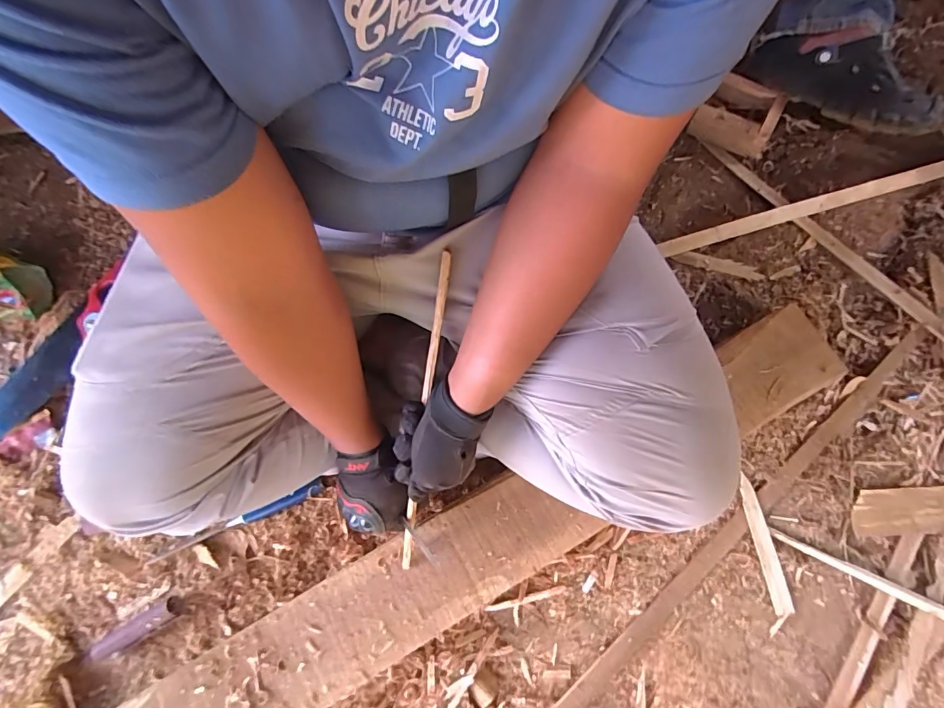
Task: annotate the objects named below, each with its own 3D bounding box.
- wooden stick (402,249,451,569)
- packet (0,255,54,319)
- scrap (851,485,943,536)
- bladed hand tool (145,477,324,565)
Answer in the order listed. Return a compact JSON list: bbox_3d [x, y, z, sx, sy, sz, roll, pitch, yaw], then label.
[{"bbox_3d":[-0.053,0.081,0.473,0.011,0.013,0.375,11,110,3],"label":"wooden stick"},{"bbox_3d":[-0.735,-0.105,0.677,0.183,0.030,0.095,2,75,1],"label":"packet"},{"bbox_3d":[0.587,0.206,0.585,0.159,0.013,0.058,-6,71,8],"label":"scrap"},{"bbox_3d":[-0.308,0.224,0.586,0.230,0.022,0.018,-25,76,-6],"label":"bladed hand tool"}]

